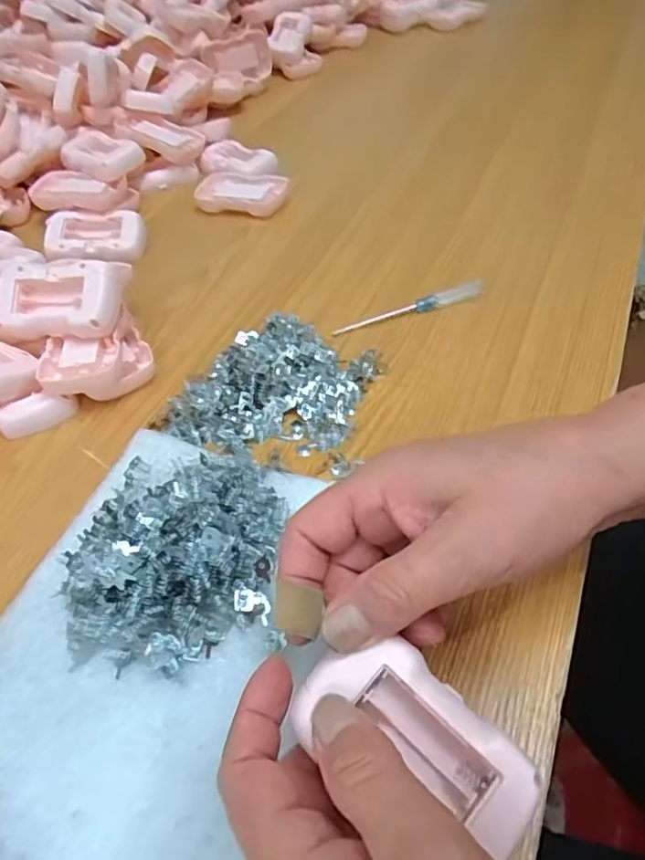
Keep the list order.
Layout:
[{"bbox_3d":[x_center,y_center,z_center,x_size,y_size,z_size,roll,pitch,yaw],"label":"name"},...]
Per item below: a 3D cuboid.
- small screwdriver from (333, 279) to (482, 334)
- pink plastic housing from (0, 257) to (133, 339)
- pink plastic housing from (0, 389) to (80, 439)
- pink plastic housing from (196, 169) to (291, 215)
[{"bbox_3d":[0.067,-0.092,0.438,0.121,0.009,0.011,-17,50,-8],"label":"small screwdriver"},{"bbox_3d":[-0.186,-0.092,0.406,0.089,0.020,0.051,1,86,12],"label":"pink plastic housing"},{"bbox_3d":[-0.194,-0.012,0.394,0.053,0.021,0.019,-19,50,-10],"label":"pink plastic housing"},{"bbox_3d":[-0.079,-0.239,0.584,0.085,0.020,0.059,7,51,12],"label":"pink plastic housing"}]

